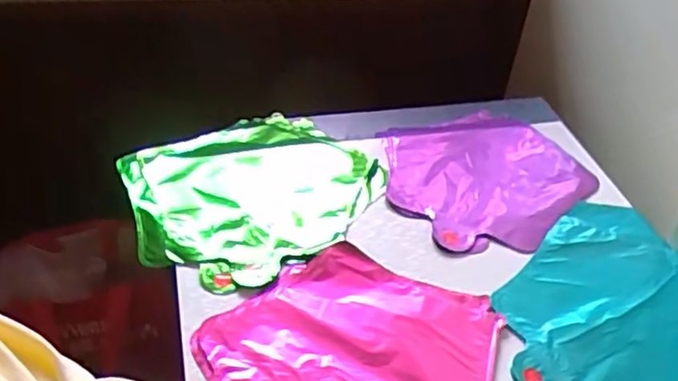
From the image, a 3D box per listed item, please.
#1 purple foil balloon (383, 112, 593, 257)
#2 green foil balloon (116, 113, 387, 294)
[{"bbox_3d":[0.152,-0.020,0.711,0.222,0.016,0.214,4,42,-3],"label":"purple foil balloon"},{"bbox_3d":[-0.087,-0.003,0.672,0.255,0.034,0.232,4,42,-3],"label":"green foil balloon"}]

